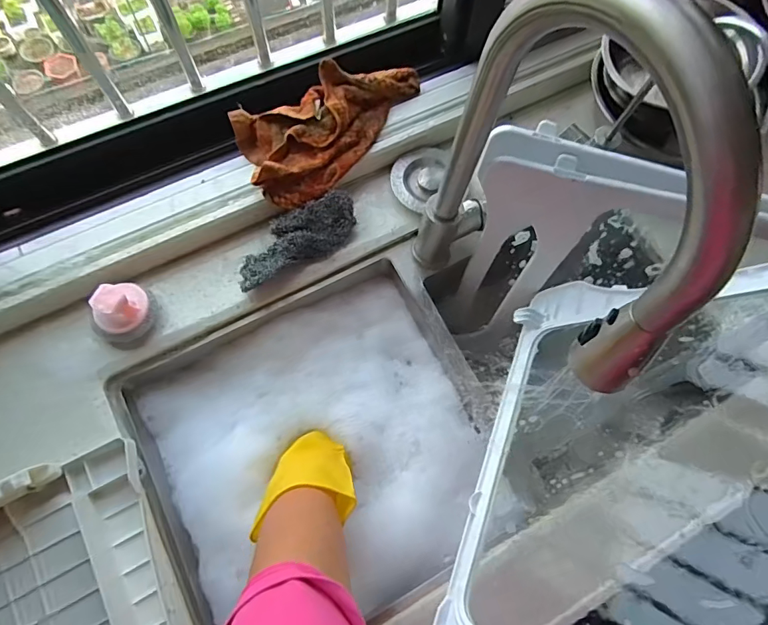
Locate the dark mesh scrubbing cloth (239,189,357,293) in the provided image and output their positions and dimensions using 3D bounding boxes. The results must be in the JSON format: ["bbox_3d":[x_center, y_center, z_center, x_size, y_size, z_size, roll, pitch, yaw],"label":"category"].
[{"bbox_3d":[-0.111,-0.091,0.568,0.165,0.047,0.066,-29,75,-12],"label":"dark mesh scrubbing cloth"}]

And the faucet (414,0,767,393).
[{"bbox_3d":[0.130,-0.058,0.373,0.064,0.385,0.240,-26,75,-11],"label":"faucet"}]

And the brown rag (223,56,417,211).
[{"bbox_3d":[-0.068,-0.247,0.583,0.254,0.069,0.120,-40,78,-15],"label":"brown rag"}]

